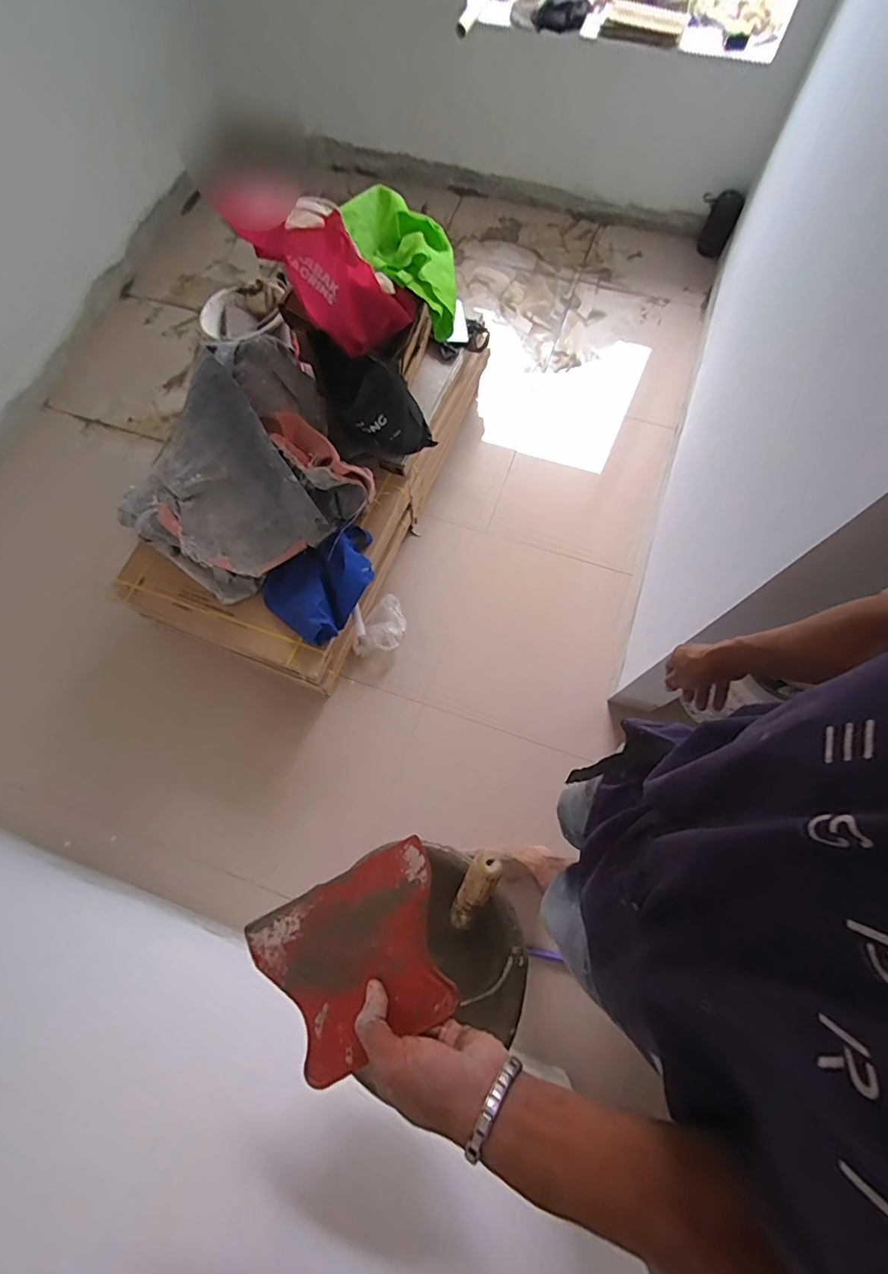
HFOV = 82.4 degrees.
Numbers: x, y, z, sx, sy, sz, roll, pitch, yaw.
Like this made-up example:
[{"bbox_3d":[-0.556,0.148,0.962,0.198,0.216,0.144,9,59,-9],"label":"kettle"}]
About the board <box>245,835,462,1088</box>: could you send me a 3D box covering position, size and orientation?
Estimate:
[{"bbox_3d":[-0.070,0.264,0.420,0.160,0.011,0.130,-29,65,-3],"label":"board"}]

